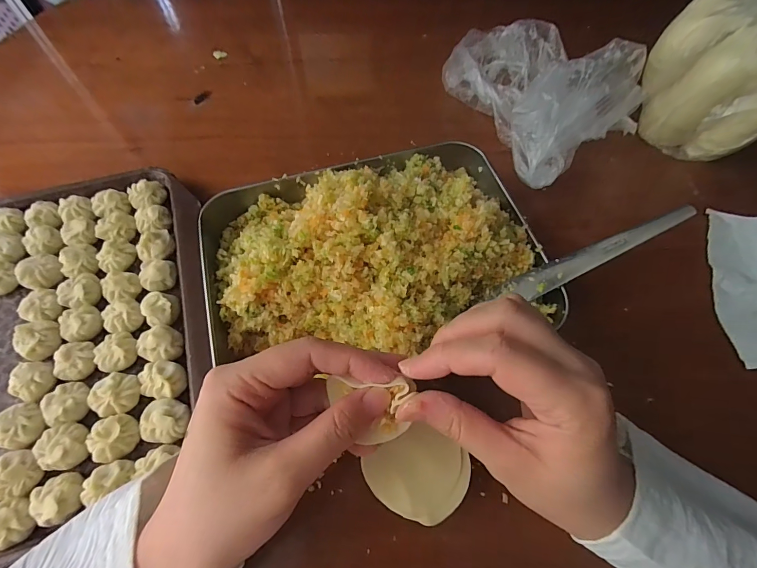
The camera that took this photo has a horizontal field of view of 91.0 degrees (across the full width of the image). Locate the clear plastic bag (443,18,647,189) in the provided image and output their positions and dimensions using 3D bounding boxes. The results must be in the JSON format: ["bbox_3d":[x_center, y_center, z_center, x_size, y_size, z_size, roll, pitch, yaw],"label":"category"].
[{"bbox_3d":[0.163,-0.208,0.395,0.133,0.093,0.226,-17,63,-9],"label":"clear plastic bag"}]

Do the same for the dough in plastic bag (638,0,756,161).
[{"bbox_3d":[0.345,-0.210,0.369,0.117,0.121,0.138,-38,69,-18],"label":"dough in plastic bag"}]

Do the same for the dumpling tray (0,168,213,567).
[{"bbox_3d":[-0.328,0.055,0.266,0.412,0.045,0.295,-15,63,-8],"label":"dumpling tray"}]

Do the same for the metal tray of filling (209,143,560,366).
[{"bbox_3d":[-0.006,-0.031,0.297,0.252,0.084,0.177,-11,63,-6],"label":"metal tray of filling"}]

